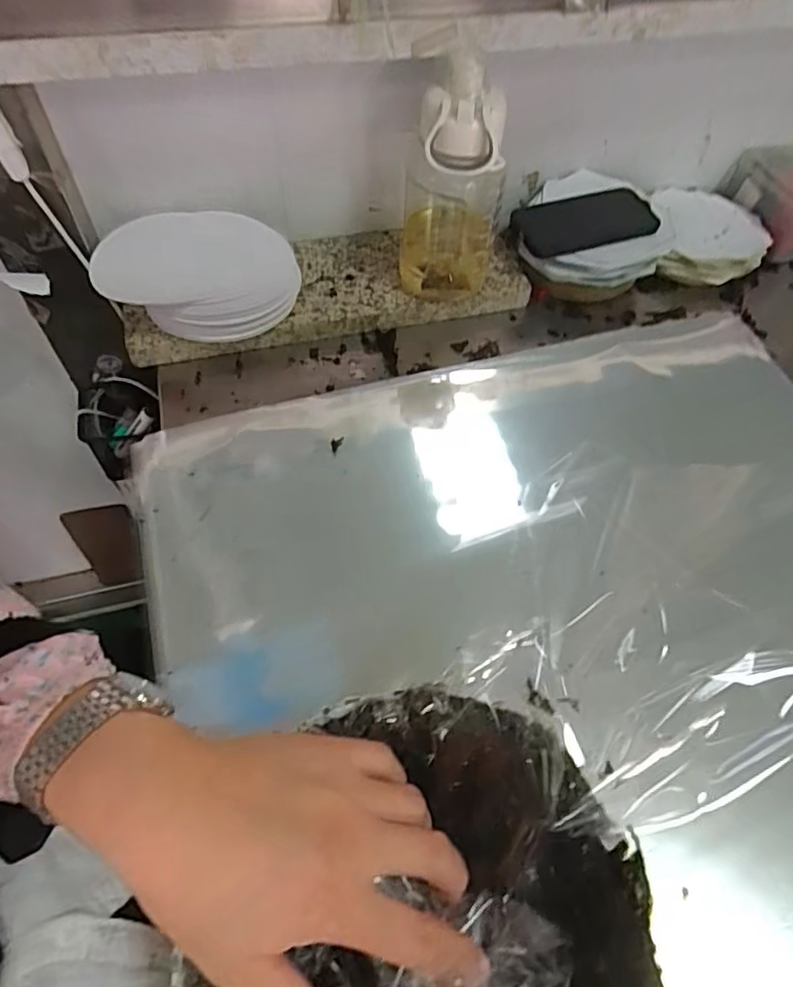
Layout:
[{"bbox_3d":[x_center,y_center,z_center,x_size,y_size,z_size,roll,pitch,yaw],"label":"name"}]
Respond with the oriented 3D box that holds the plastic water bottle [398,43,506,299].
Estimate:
[{"bbox_3d":[0.051,-0.272,0.526,0.090,0.177,0.079,5,57,0],"label":"plastic water bottle"}]

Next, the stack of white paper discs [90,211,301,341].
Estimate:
[{"bbox_3d":[-0.180,-0.199,0.531,0.171,0.050,0.136,-18,60,-14],"label":"stack of white paper discs"}]

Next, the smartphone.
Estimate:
[{"bbox_3d":[0.200,-0.285,0.611,0.150,0.012,0.071,-14,59,-11],"label":"smartphone"}]

